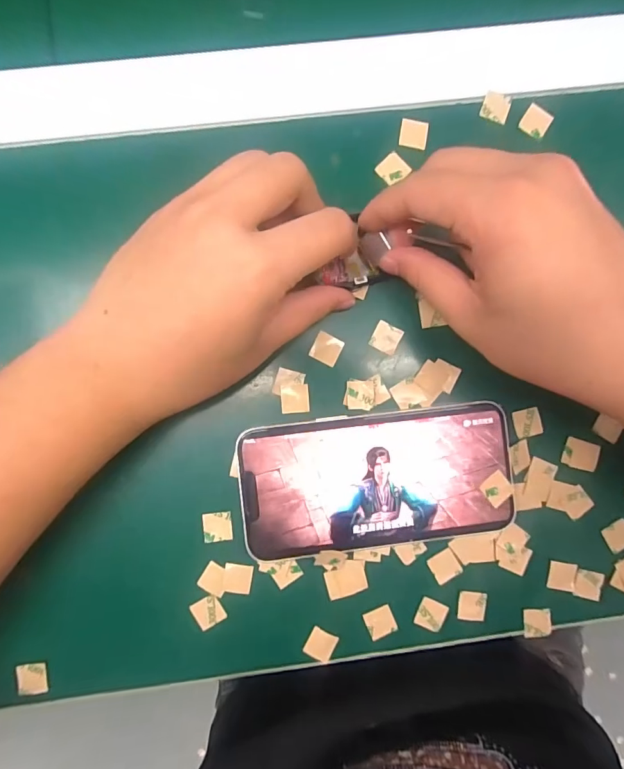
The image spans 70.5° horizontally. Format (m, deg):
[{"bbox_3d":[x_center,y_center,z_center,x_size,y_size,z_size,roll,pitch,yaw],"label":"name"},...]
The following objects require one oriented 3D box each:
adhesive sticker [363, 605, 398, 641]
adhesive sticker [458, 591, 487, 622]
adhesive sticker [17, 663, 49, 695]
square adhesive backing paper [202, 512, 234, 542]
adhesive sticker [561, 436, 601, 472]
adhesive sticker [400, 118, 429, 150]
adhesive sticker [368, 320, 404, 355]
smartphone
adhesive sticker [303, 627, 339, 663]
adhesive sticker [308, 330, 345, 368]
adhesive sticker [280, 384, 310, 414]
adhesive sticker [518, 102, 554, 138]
[{"bbox_3d":[0.038,0.131,0.243,0.016,0.004,0.015,-23,86,-1],"label":"adhesive sticker"},{"bbox_3d":[0.089,0.123,0.245,0.015,0.004,0.015,5,85,0],"label":"adhesive sticker"},{"bbox_3d":[-0.148,0.156,0.234,0.014,0.004,0.016,-3,89,-11],"label":"adhesive sticker"},{"bbox_3d":[-0.051,0.077,0.239,0.015,0.004,0.015,-6,88,-4],"label":"square adhesive backing paper"},{"bbox_3d":[0.151,0.039,0.248,0.020,0.004,0.016,17,93,1],"label":"adhesive sticker"},{"bbox_3d":[0.057,-0.139,0.245,0.015,0.004,0.015,7,89,-4],"label":"adhesive sticker"},{"bbox_3d":[0.041,-0.026,0.243,0.015,0.004,0.016,27,81,5],"label":"adhesive sticker"},{"bbox_3d":[0.035,0.051,0.238,0.142,0.009,0.069,-6,90,-3],"label":"smartphone"},{"bbox_3d":[0.005,0.142,0.240,0.015,0.004,0.015,26,88,-2],"label":"adhesive sticker"},{"bbox_3d":[0.008,-0.020,0.242,0.015,0.004,0.015,26,88,-2],"label":"adhesive sticker"},{"bbox_3d":[-0.009,0.008,0.239,0.015,0.004,0.016,-3,90,-3],"label":"adhesive sticker"},{"bbox_3d":[0.127,-0.148,0.249,0.015,0.004,0.016,32,93,-3],"label":"adhesive sticker"}]

